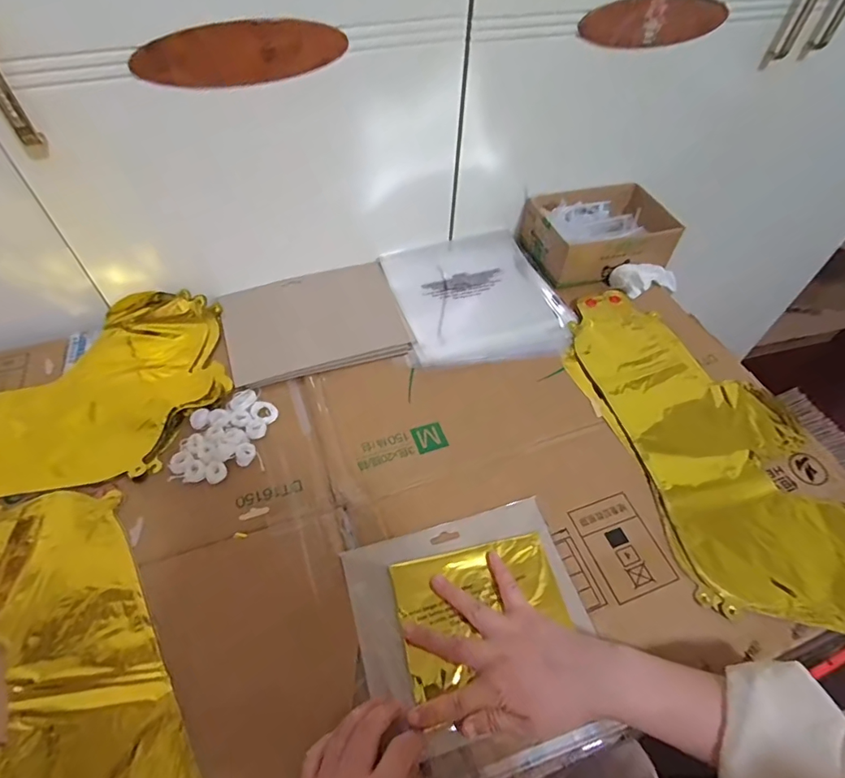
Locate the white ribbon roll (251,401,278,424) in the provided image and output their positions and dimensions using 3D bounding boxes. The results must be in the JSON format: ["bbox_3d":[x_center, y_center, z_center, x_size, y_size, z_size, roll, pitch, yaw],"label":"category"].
[{"bbox_3d":[-0.171,0.024,0.519,0.029,0.005,0.026,16,53,9],"label":"white ribbon roll"}]

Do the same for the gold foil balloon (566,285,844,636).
[{"bbox_3d":[0.315,0.045,0.524,0.217,0.017,0.431,-11,53,-11],"label":"gold foil balloon"}]

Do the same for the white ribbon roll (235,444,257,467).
[{"bbox_3d":[-0.180,0.066,0.487,0.019,0.008,0.024,-5,53,-7],"label":"white ribbon roll"}]

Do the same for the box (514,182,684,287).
[{"bbox_3d":[0.255,-0.227,0.695,0.196,0.066,0.153,-12,54,-12],"label":"box"}]

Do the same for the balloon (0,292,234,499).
[{"bbox_3d":[-0.431,0.017,0.502,0.422,0.025,0.232,-15,54,-14],"label":"balloon"}]

